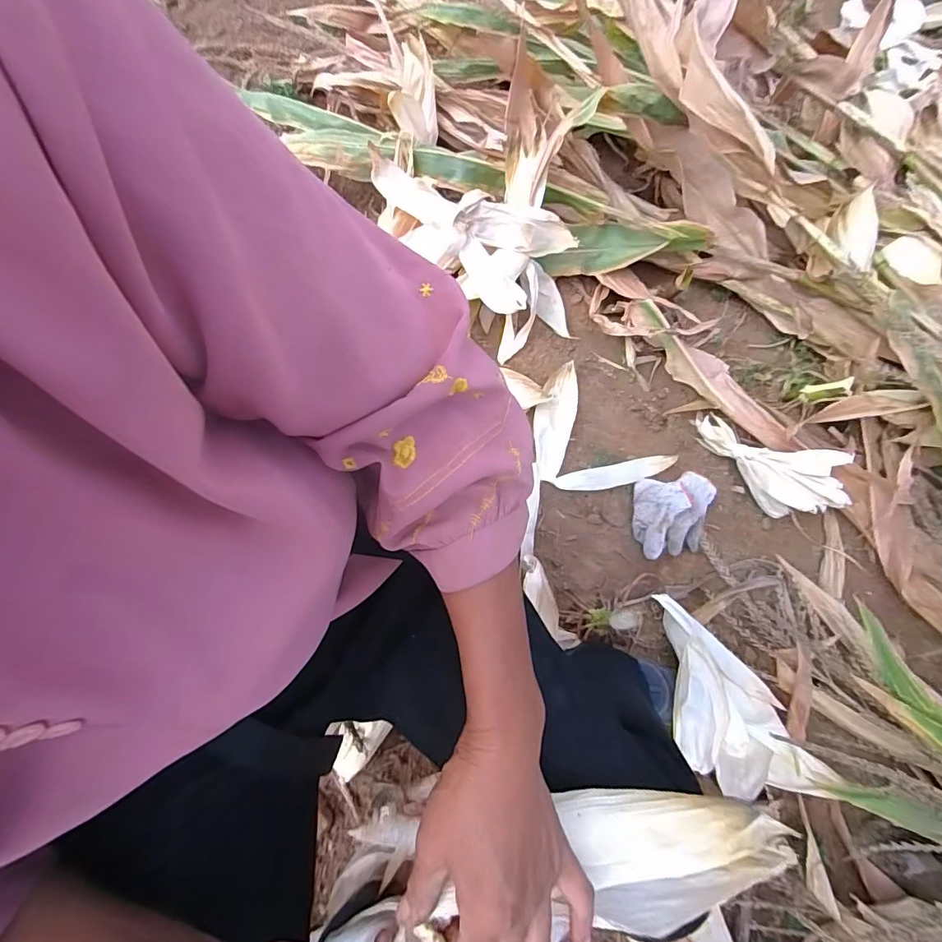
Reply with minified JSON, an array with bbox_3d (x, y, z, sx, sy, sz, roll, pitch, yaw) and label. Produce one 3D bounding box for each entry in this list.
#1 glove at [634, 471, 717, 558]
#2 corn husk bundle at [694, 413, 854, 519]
[{"bbox_3d":[0.361,0.074,0.823,0.150,0.054,0.141,-5,69,-3],"label":"glove"},{"bbox_3d":[0.525,-0.010,0.847,0.271,0.096,0.114,36,72,30],"label":"corn husk bundle"}]

